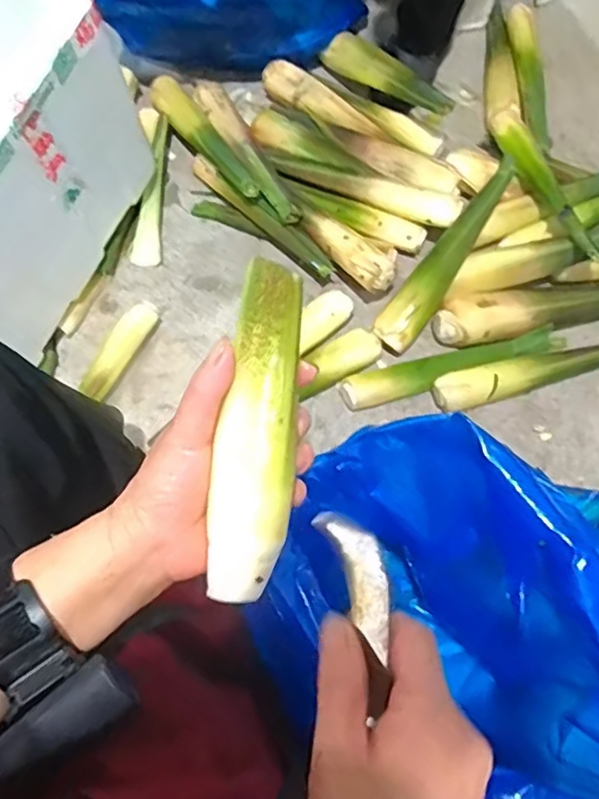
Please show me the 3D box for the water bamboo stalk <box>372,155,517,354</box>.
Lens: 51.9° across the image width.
[{"bbox_3d":[0.208,-0.200,0.870,0.056,0.047,0.301,35,88,12],"label":"water bamboo stalk"}]

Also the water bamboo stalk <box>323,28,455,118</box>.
[{"bbox_3d":[0.137,-0.504,0.959,0.049,0.049,0.255,-40,62,-14],"label":"water bamboo stalk"}]

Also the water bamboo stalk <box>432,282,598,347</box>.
[{"bbox_3d":[0.359,-0.130,0.883,0.332,0.066,0.075,-8,70,-3],"label":"water bamboo stalk"}]

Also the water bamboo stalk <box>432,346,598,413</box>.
[{"bbox_3d":[0.337,-0.041,0.861,0.308,0.039,0.049,-16,71,-6],"label":"water bamboo stalk"}]

